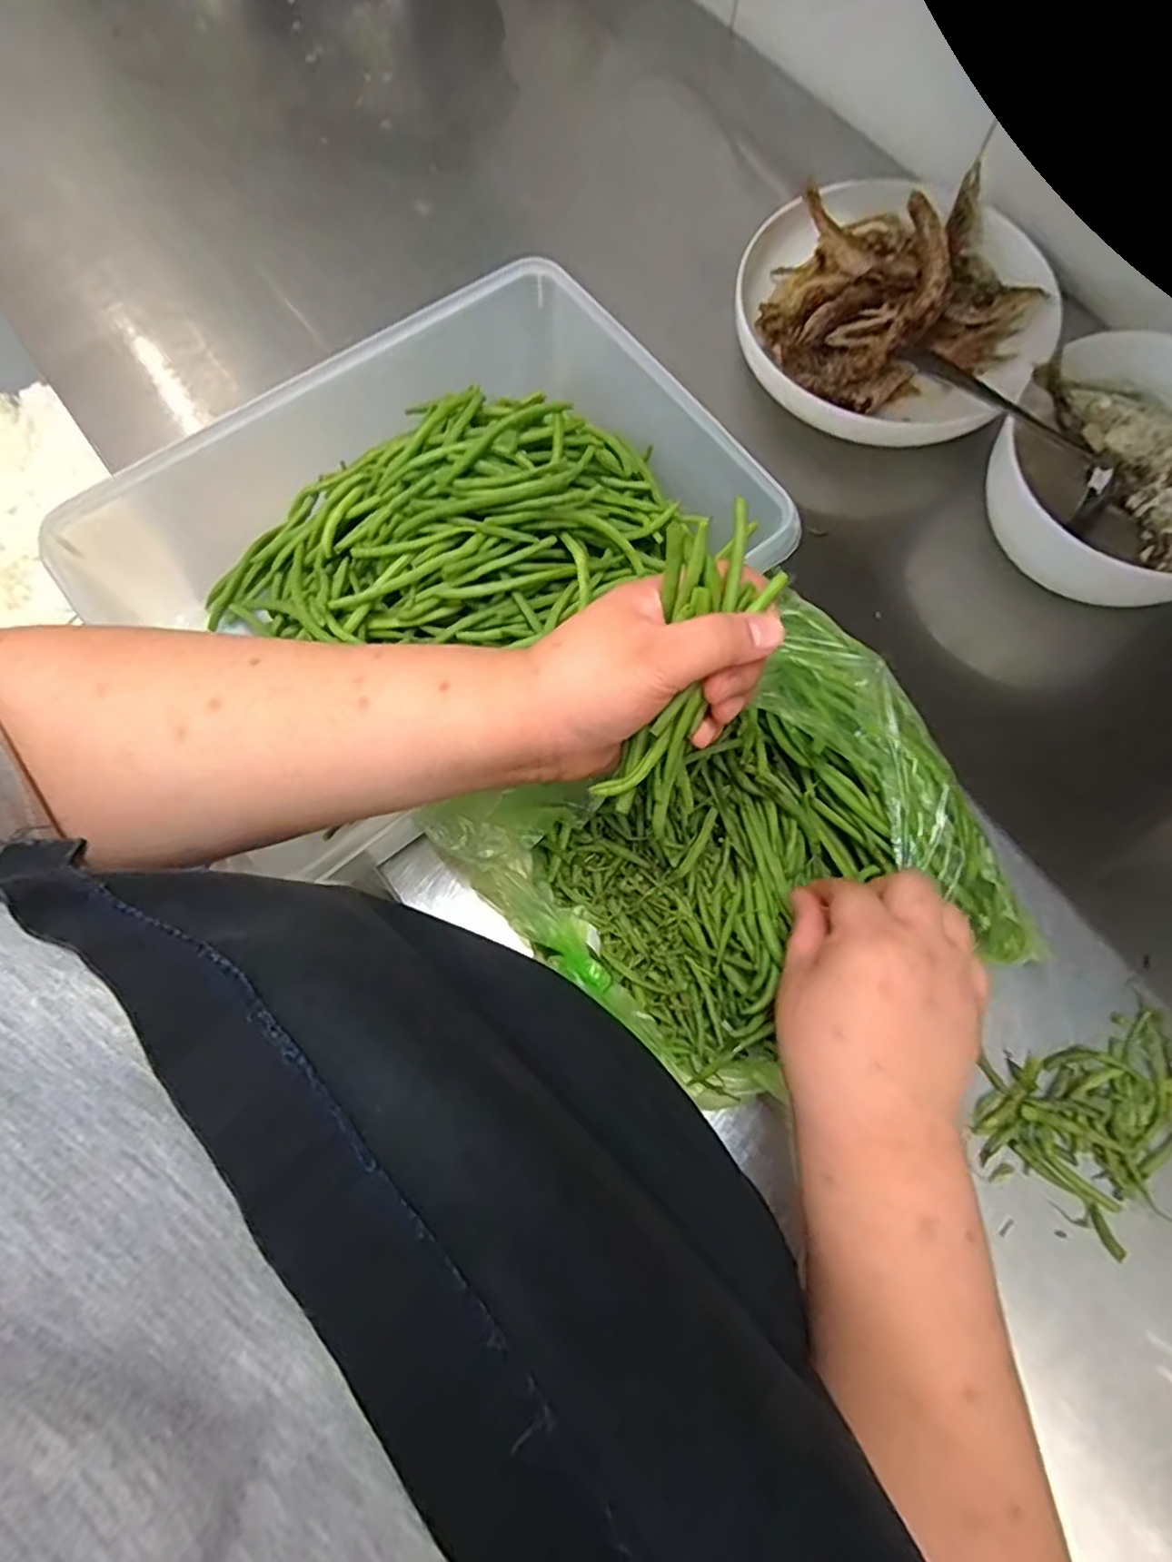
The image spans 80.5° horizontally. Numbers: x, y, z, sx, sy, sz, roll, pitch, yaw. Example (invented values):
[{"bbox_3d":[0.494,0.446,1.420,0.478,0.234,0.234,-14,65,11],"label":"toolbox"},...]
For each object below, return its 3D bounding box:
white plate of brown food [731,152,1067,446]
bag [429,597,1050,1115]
[{"bbox_3d":[0.228,-0.357,0.512,0.217,0.067,0.205,0,73,0],"label":"white plate of brown food"},{"bbox_3d":[0.085,0.049,0.376,0.244,0.071,0.212,-33,76,-9],"label":"bag"}]

